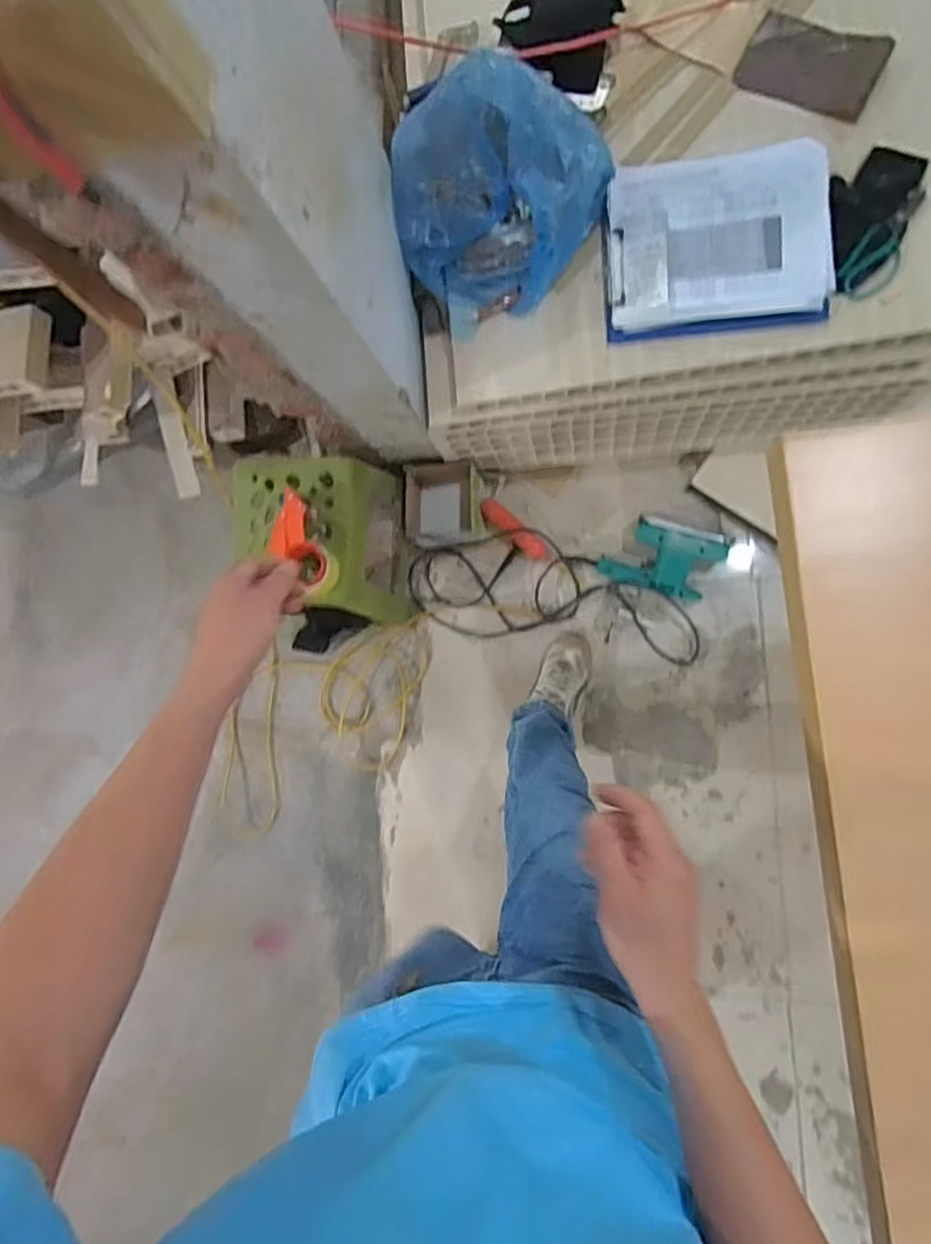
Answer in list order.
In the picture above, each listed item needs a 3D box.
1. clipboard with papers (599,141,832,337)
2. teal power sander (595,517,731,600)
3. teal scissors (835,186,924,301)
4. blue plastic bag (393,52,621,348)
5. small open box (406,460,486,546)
[{"bbox_3d":[0.365,-0.564,0.936,0.313,0.042,0.264,0,89,16],"label":"clipboard with papers"},{"bbox_3d":[0.388,-0.124,1.243,0.236,0.100,0.138,14,90,11],"label":"teal power sander"},{"bbox_3d":[0.603,-0.540,0.908,0.068,0.024,0.171,34,93,11],"label":"teal scissors"},{"bbox_3d":[0.052,-0.639,0.927,0.329,0.171,0.284,-24,83,9],"label":"blue plastic bag"},{"bbox_3d":[-0.046,-0.242,1.304,0.152,0.119,0.147,-4,86,10],"label":"small open box"}]

